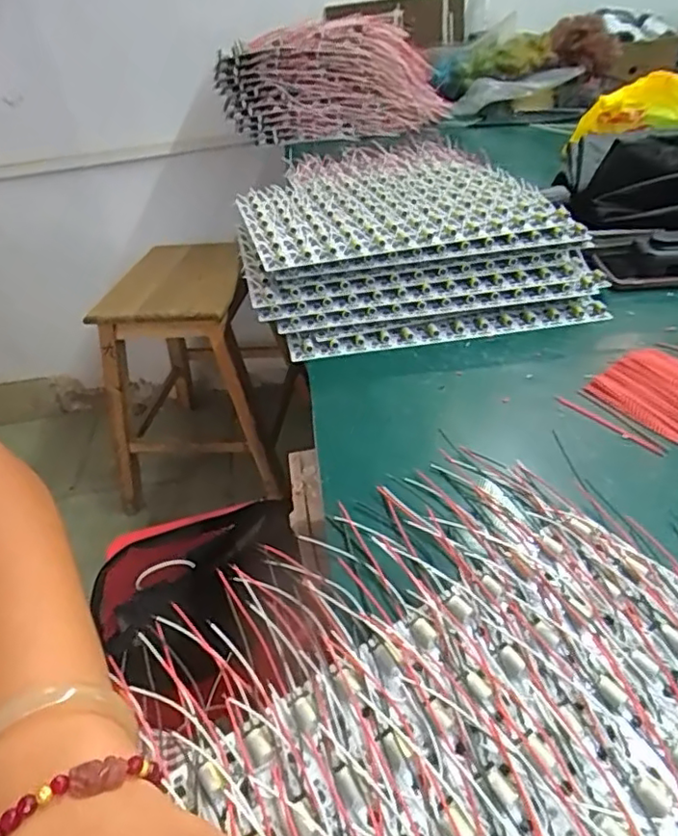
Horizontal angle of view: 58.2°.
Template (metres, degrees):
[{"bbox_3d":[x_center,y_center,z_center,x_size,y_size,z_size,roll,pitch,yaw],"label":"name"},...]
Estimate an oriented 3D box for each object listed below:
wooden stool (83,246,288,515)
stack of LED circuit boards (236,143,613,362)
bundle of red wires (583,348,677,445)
[{"bbox_3d":[-0.324,-0.084,1.355,0.345,0.477,0.310,-3,37,11],"label":"wooden stool"},{"bbox_3d":[0.060,-0.187,0.630,0.311,0.093,0.309,-9,37,-6],"label":"stack of LED circuit boards"},{"bbox_3d":[0.242,-0.020,0.440,0.089,0.018,0.097,-27,43,-28],"label":"bundle of red wires"}]

